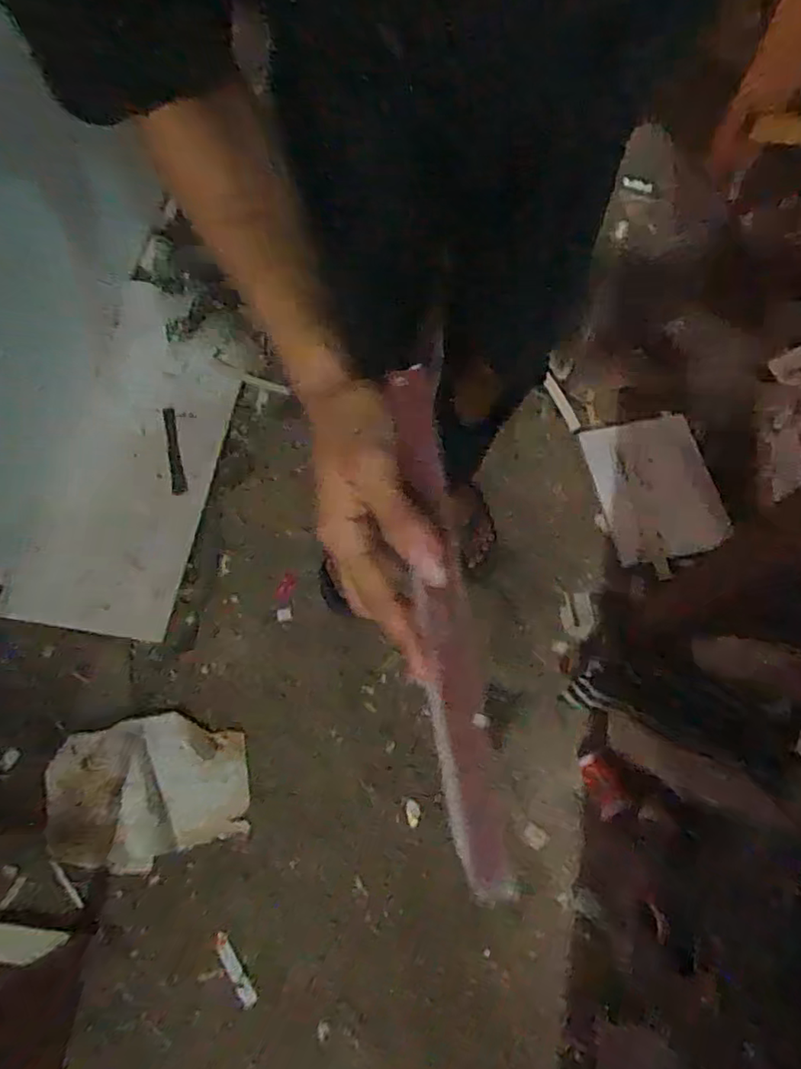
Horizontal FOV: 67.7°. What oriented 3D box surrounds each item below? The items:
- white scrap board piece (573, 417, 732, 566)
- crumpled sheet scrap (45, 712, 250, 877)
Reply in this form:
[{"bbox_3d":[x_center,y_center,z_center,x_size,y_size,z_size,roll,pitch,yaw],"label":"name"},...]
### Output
[{"bbox_3d":[0.491,-0.097,1.161,0.221,0.020,0.299,-9,64,1],"label":"white scrap board piece"},{"bbox_3d":[-0.390,0.394,0.932,0.290,0.060,0.218,-5,65,-18],"label":"crumpled sheet scrap"}]

